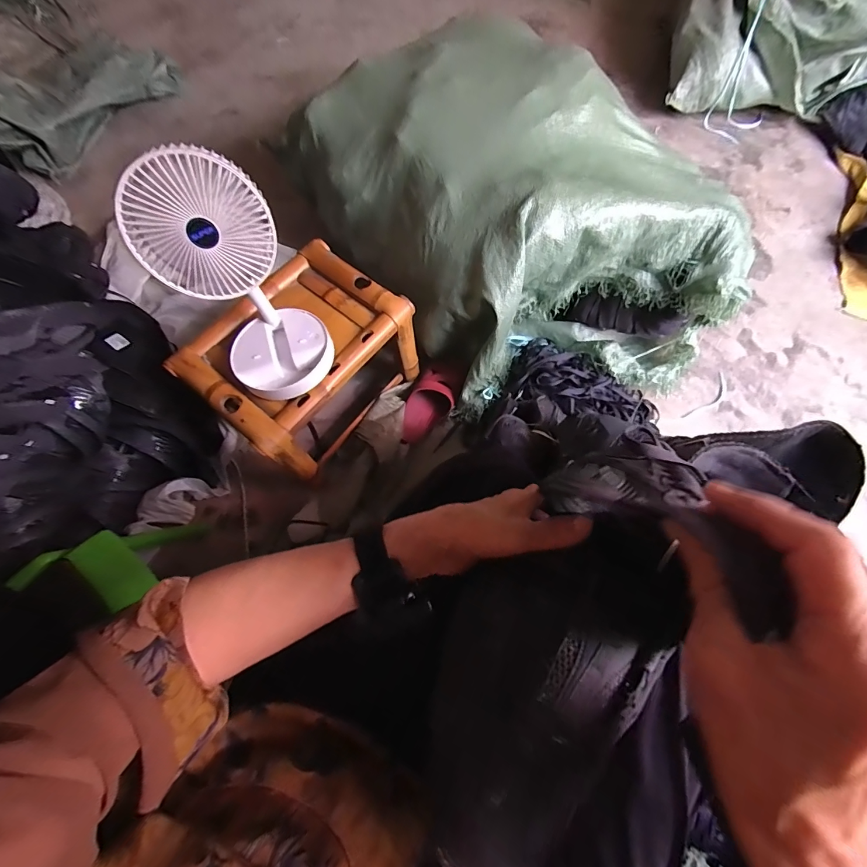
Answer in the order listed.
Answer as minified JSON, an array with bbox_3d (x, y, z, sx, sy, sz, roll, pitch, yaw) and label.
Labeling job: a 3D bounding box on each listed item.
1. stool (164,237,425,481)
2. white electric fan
[{"bbox_3d":[-0.240,-0.139,0.755,0.269,0.214,0.356,37,73,14],"label":"stool"},{"bbox_3d":[-0.248,-0.181,0.529,0.156,0.273,0.174,-36,73,-13],"label":"white electric fan"}]

